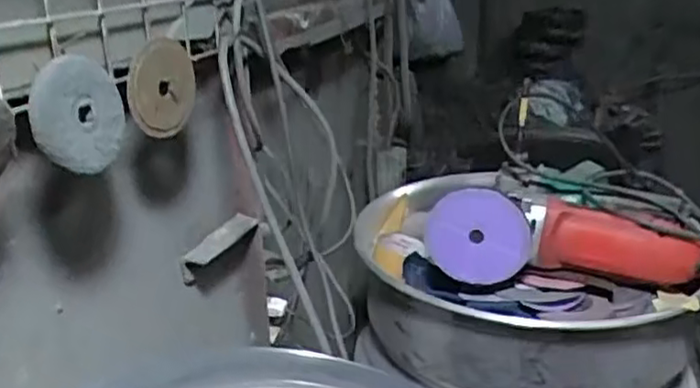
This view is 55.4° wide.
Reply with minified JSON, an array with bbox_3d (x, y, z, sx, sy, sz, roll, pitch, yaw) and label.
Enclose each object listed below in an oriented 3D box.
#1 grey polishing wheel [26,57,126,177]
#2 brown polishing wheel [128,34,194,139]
[{"bbox_3d":[-0.201,-0.060,0.499,0.013,0.079,0.085,0,63,28],"label":"grey polishing wheel"},{"bbox_3d":[-0.169,-0.096,0.601,0.014,0.082,0.089,-1,22,26],"label":"brown polishing wheel"}]

